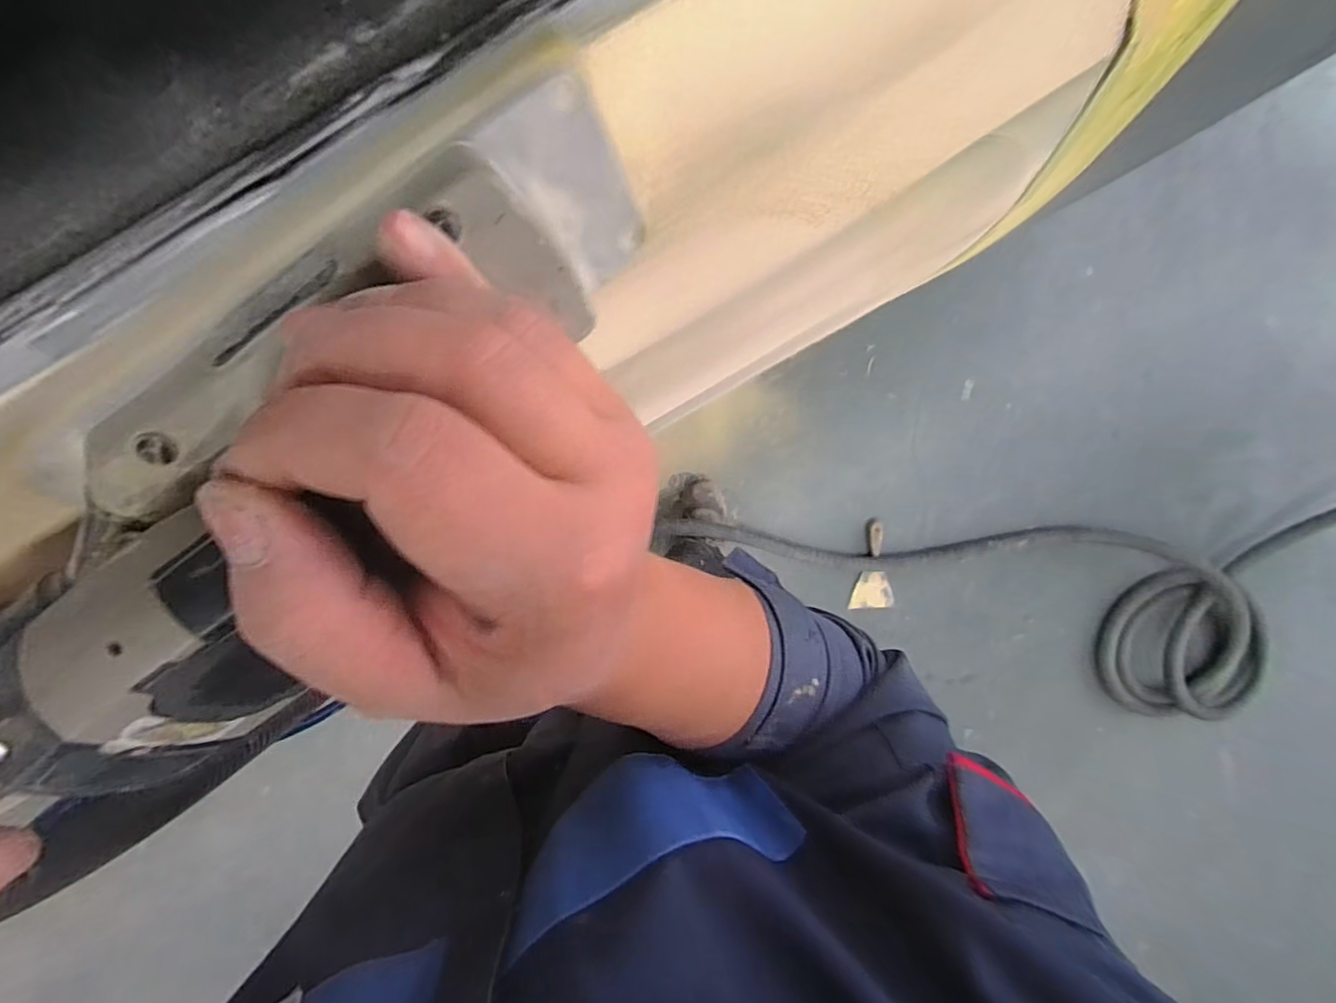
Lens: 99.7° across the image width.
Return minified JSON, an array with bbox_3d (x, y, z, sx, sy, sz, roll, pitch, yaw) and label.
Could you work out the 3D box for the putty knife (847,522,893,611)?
[{"bbox_3d":[0.495,0.153,1.346,0.107,0.024,0.211,1,96,0],"label":"putty knife"}]

